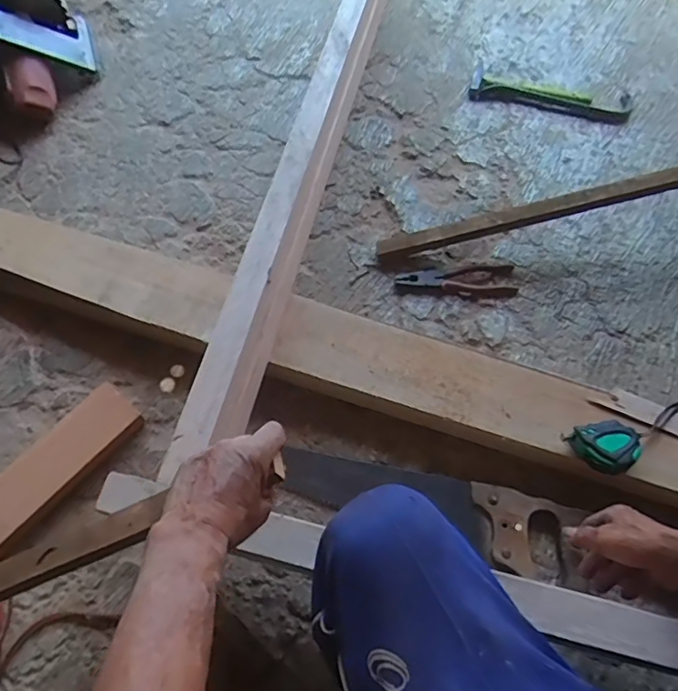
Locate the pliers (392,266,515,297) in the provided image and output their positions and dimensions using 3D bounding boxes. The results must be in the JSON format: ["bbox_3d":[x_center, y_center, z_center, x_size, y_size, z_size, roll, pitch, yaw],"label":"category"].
[{"bbox_3d":[0.198,-0.105,0.933,0.193,0.020,0.058,-4,62,-4],"label":"pliers"}]

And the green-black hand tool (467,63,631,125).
[{"bbox_3d":[0.419,-0.491,1.119,0.311,0.022,0.092,12,63,5],"label":"green-black hand tool"}]

